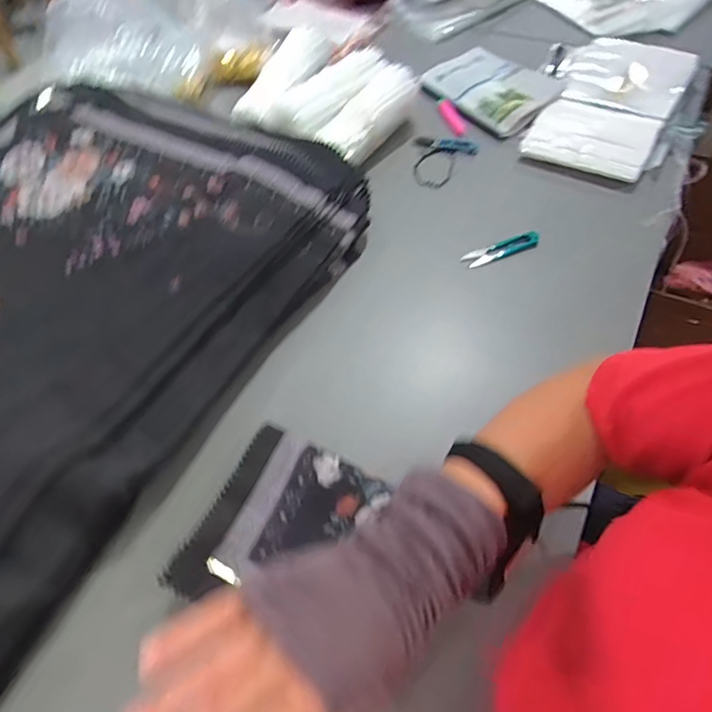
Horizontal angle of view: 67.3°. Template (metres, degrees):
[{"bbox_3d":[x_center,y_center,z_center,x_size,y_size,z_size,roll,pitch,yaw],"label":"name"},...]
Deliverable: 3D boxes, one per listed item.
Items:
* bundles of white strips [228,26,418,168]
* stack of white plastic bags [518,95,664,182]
[{"bbox_3d":[-0.041,-0.417,0.834,0.222,0.095,0.199,28,63,21],"label":"bundles of white strips"},{"bbox_3d":[0.358,-0.336,0.822,0.179,0.034,0.139,24,62,19],"label":"stack of white plastic bags"}]

